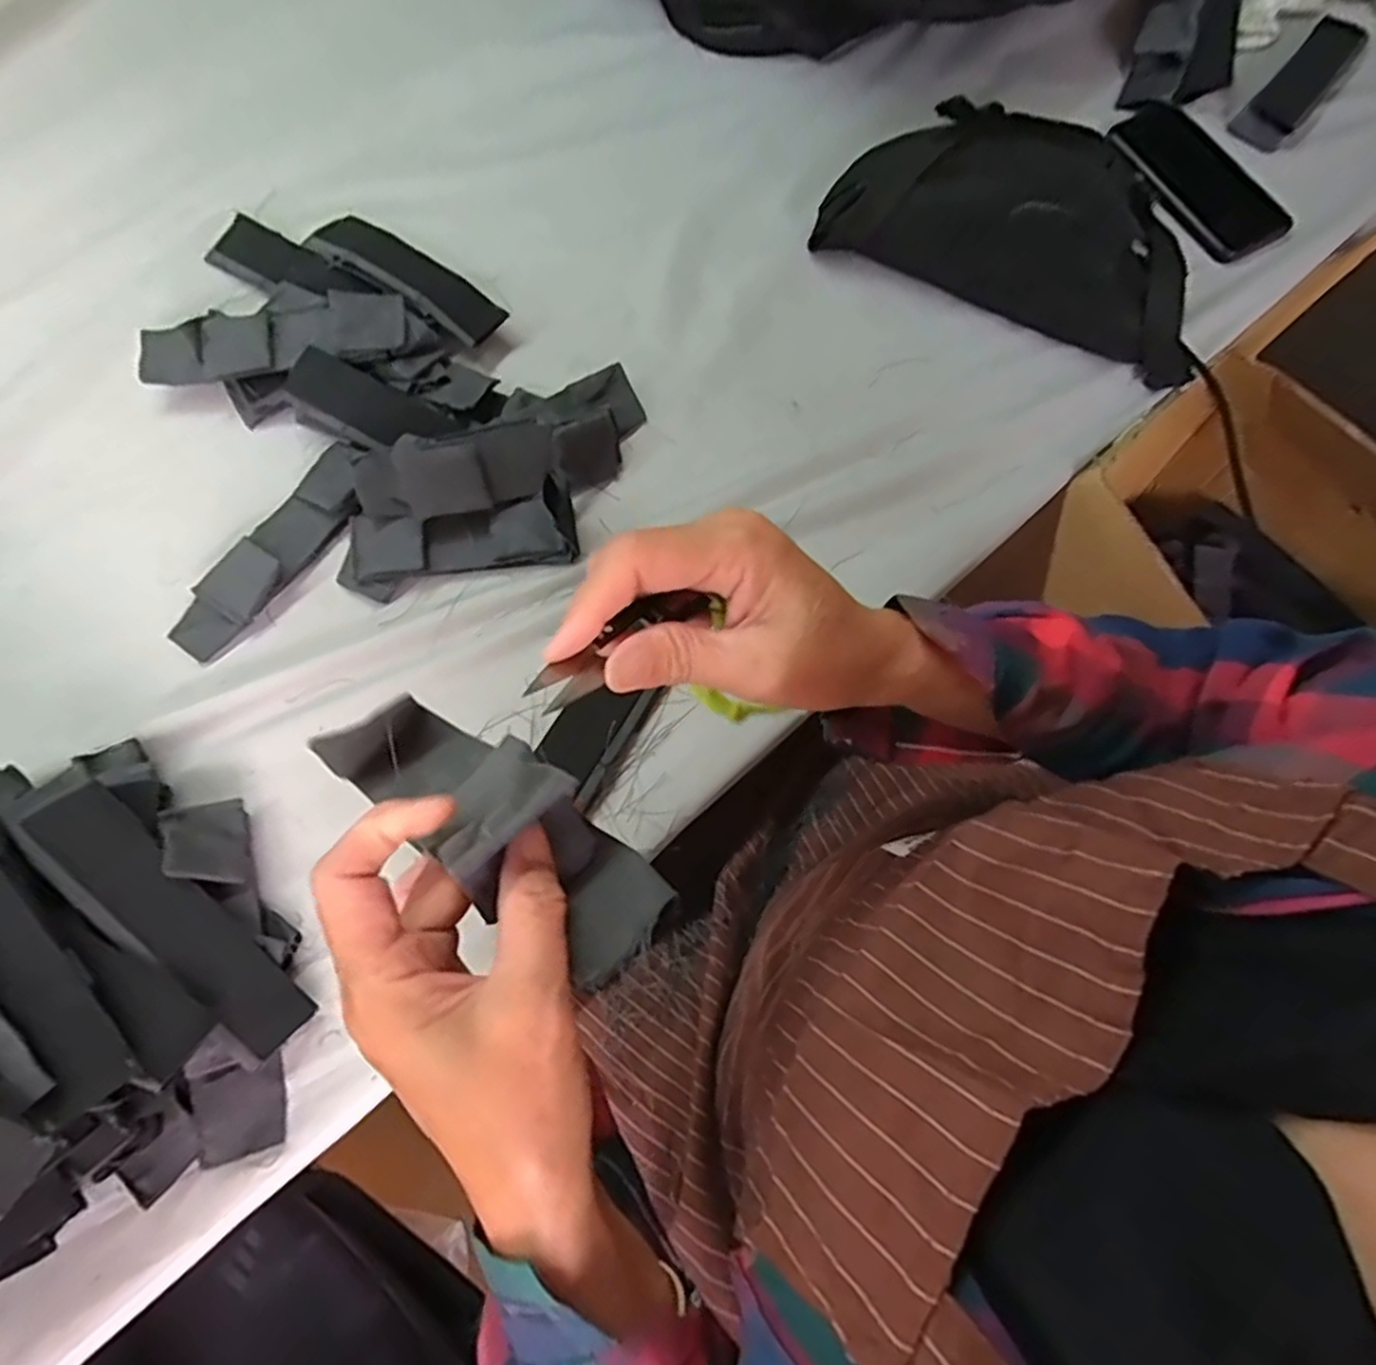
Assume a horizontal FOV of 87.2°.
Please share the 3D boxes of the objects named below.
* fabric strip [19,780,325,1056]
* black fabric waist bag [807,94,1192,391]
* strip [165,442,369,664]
[{"bbox_3d":[-0.288,0.132,0.408,0.182,0.011,0.039,47,45,-3],"label":"fabric strip"},{"bbox_3d":[0.275,-0.377,0.568,0.303,0.071,0.177,25,74,6],"label":"black fabric waist bag"},{"bbox_3d":[-0.288,-0.094,0.509,0.050,0.025,0.178,32,75,8],"label":"strip"}]

